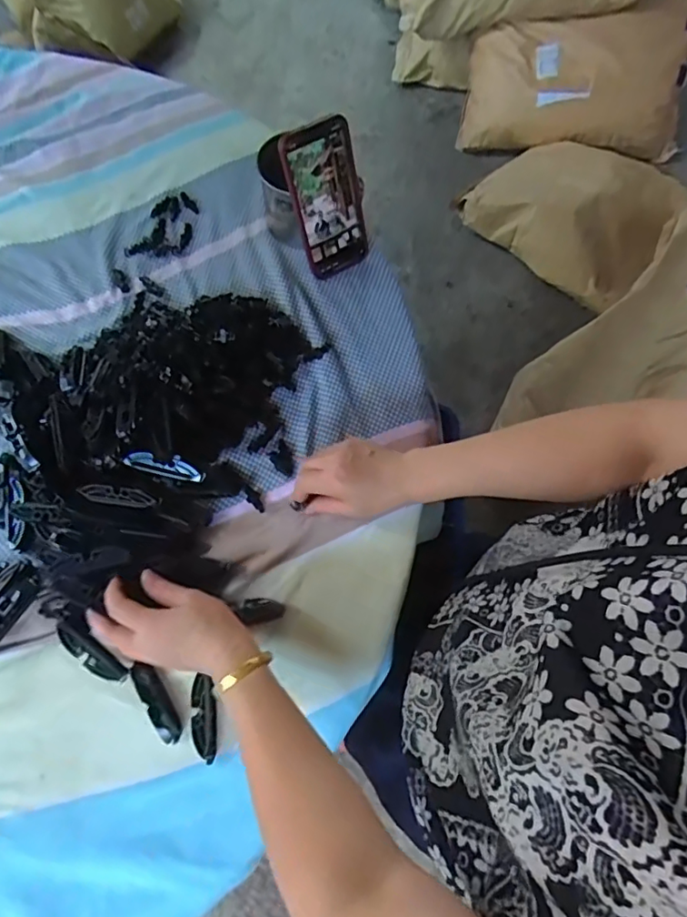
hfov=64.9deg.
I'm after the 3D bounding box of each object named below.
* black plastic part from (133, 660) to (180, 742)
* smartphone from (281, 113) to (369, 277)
[{"bbox_3d":[-0.166,0.218,0.482,0.019,0.014,0.072,-28,73,-10],"label":"black plastic part"},{"bbox_3d":[-0.016,-0.280,0.591,0.078,0.158,0.011,-31,50,-11],"label":"smartphone"}]

